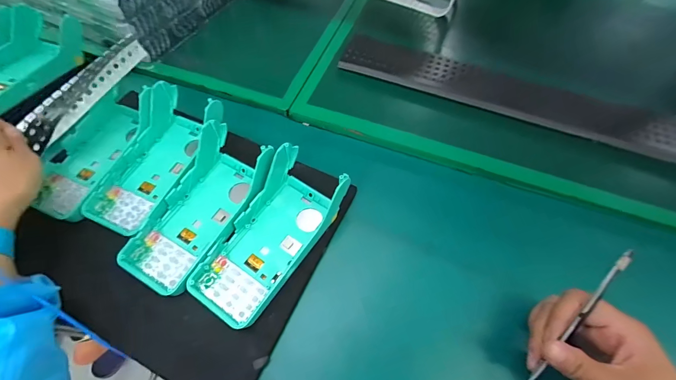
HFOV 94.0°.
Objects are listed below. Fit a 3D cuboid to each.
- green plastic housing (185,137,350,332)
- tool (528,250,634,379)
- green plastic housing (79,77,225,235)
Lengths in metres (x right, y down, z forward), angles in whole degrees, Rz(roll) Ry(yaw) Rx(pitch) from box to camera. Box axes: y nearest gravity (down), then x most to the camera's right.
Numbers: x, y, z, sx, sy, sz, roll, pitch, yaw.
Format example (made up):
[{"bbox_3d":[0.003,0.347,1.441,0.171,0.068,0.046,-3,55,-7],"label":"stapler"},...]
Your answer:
[{"bbox_3d":[-0.068,0.041,0.310,0.082,0.057,0.162,30,64,14],"label":"green plastic housing"},{"bbox_3d":[0.183,0.100,0.240,0.009,0.010,0.129,34,96,16],"label":"tool"},{"bbox_3d":[-0.202,-0.038,0.348,0.088,0.051,0.167,23,63,11],"label":"green plastic housing"}]

